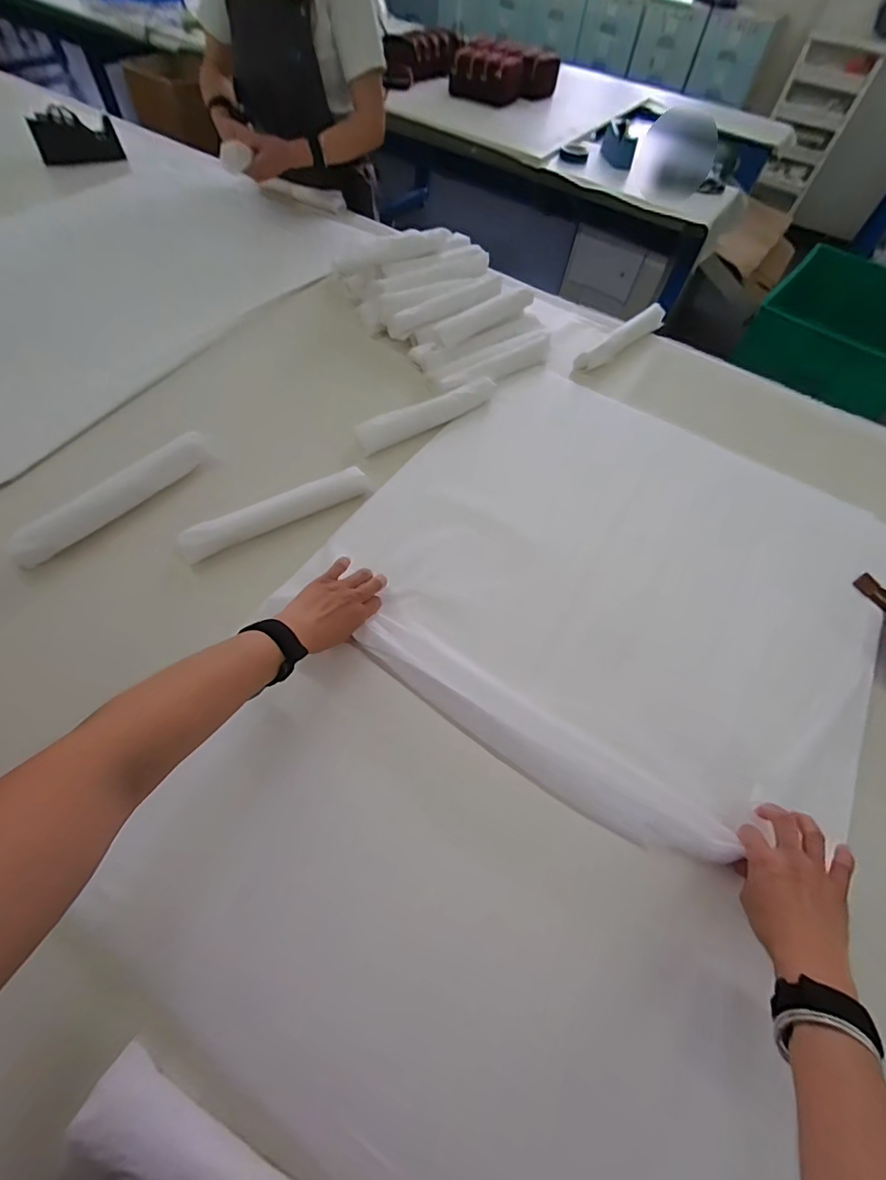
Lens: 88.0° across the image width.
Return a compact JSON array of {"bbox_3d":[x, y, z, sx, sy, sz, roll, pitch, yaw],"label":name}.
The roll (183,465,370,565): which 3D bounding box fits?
[{"bbox_3d":[-0.250,-0.121,0.700,0.289,0.044,0.031,-27,65,-19],"label":"roll"}]

